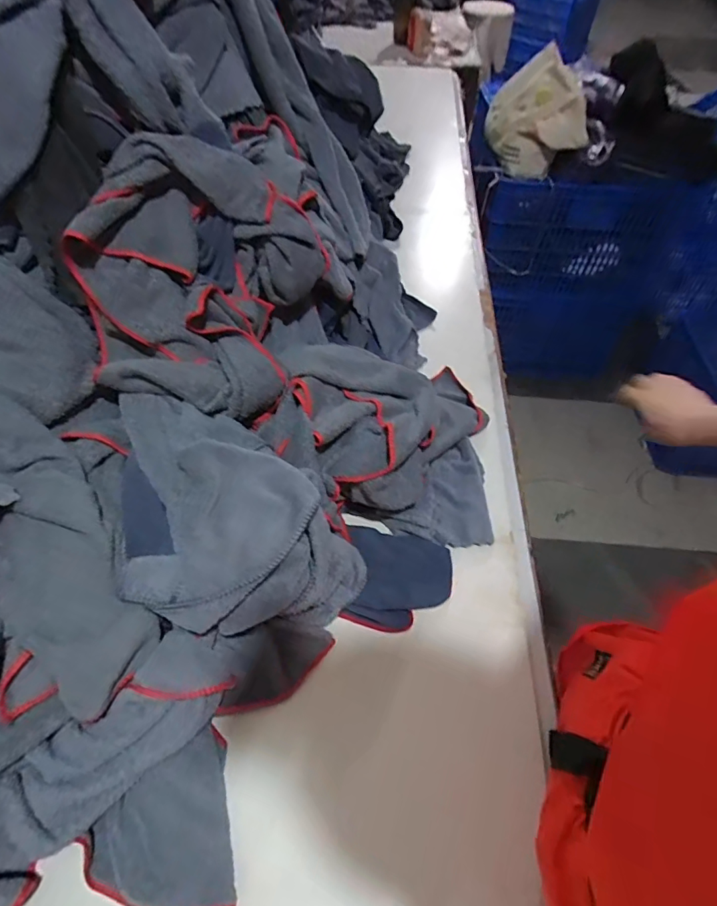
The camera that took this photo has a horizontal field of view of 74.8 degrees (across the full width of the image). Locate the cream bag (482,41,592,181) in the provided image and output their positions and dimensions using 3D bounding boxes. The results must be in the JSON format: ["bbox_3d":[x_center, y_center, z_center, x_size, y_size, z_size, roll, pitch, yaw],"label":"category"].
[{"bbox_3d":[0.479,-0.919,1.272,0.206,0.192,0.323,3,54,1],"label":"cream bag"}]

